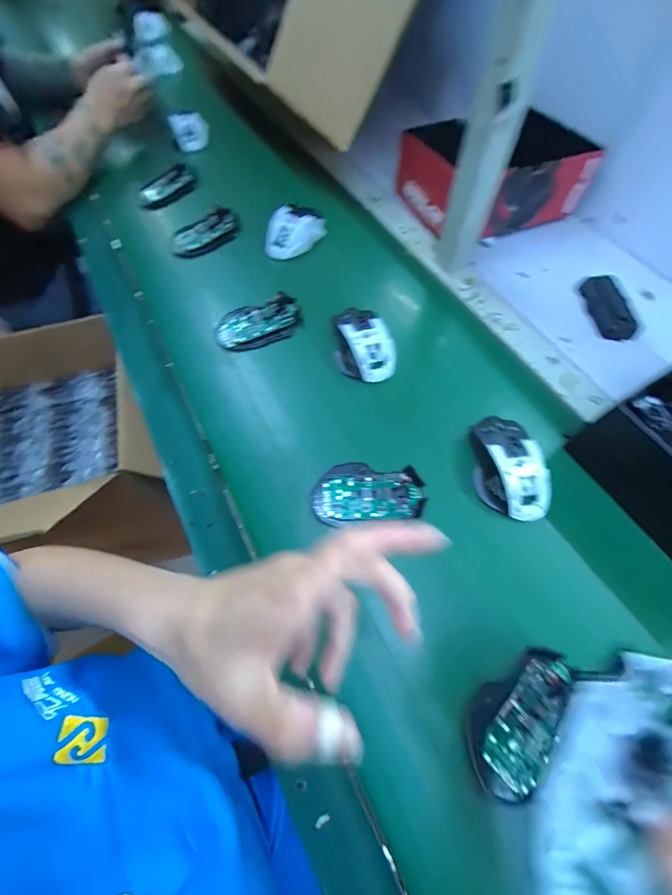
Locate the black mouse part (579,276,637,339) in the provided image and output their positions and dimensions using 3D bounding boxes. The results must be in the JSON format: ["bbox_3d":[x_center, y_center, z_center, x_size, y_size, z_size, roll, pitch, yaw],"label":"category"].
[{"bbox_3d":[0.368,-0.190,0.476,0.034,0.027,0.094,-9,64,-1],"label":"black mouse part"}]

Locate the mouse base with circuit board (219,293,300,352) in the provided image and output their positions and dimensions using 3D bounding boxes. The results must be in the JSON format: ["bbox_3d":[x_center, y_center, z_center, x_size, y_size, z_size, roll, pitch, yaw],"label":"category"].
[{"bbox_3d":[-0.104,-0.169,0.480,0.112,0.020,0.070,-14,64,-4],"label":"mouse base with circuit board"}]

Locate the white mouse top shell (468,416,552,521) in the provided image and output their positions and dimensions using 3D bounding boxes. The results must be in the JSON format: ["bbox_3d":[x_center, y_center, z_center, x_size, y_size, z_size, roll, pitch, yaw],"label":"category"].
[{"bbox_3d":[0.180,0.020,0.370,0.067,0.034,0.107,-13,64,-3],"label":"white mouse top shell"}]

